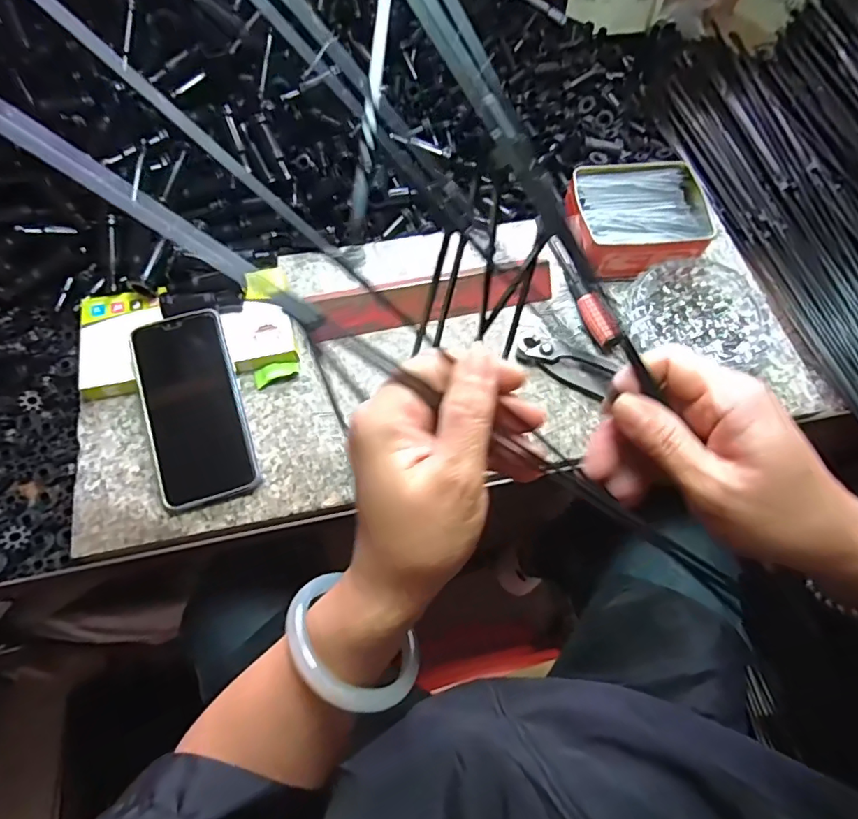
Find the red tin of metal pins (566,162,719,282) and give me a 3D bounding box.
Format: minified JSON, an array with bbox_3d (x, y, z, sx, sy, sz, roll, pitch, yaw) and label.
[{"bbox_3d":[0.197,-0.183,0.513,0.133,0.044,0.107,0,66,-2],"label":"red tin of metal pins"}]

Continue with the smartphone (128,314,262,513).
[{"bbox_3d":[-0.191,-0.003,0.429,0.076,0.006,0.158,-16,78,-6],"label":"smartphone"}]

